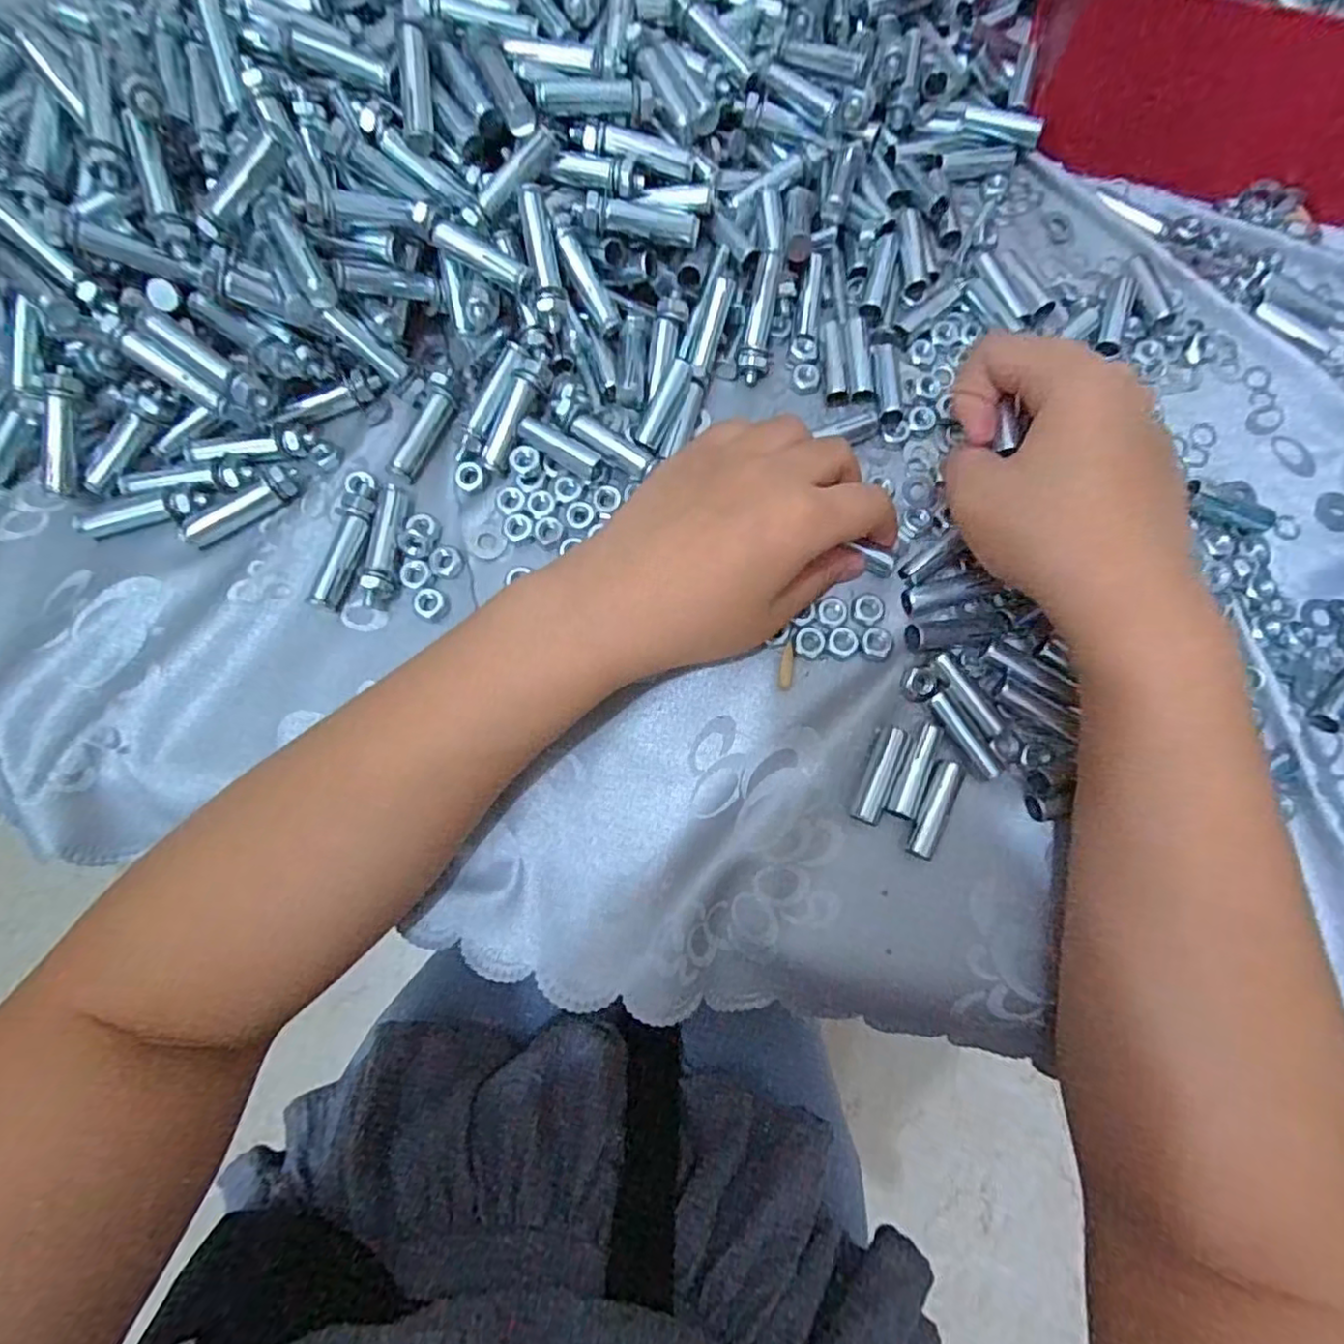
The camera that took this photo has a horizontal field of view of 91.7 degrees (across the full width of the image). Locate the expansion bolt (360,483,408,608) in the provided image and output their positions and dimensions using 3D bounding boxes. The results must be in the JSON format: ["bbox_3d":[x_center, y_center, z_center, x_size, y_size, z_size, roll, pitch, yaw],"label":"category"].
[{"bbox_3d":[-0.123,-0.056,0.277,0.011,0.010,0.055,4,75,0],"label":"expansion bolt"}]

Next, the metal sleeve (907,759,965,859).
[{"bbox_3d":[0.103,0.054,0.257,0.011,0.007,0.039,23,76,5],"label":"metal sleeve"}]

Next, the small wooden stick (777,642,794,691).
[{"bbox_3d":[0.048,-0.002,0.272,0.006,0.004,0.019,9,76,1],"label":"small wooden stick"}]

